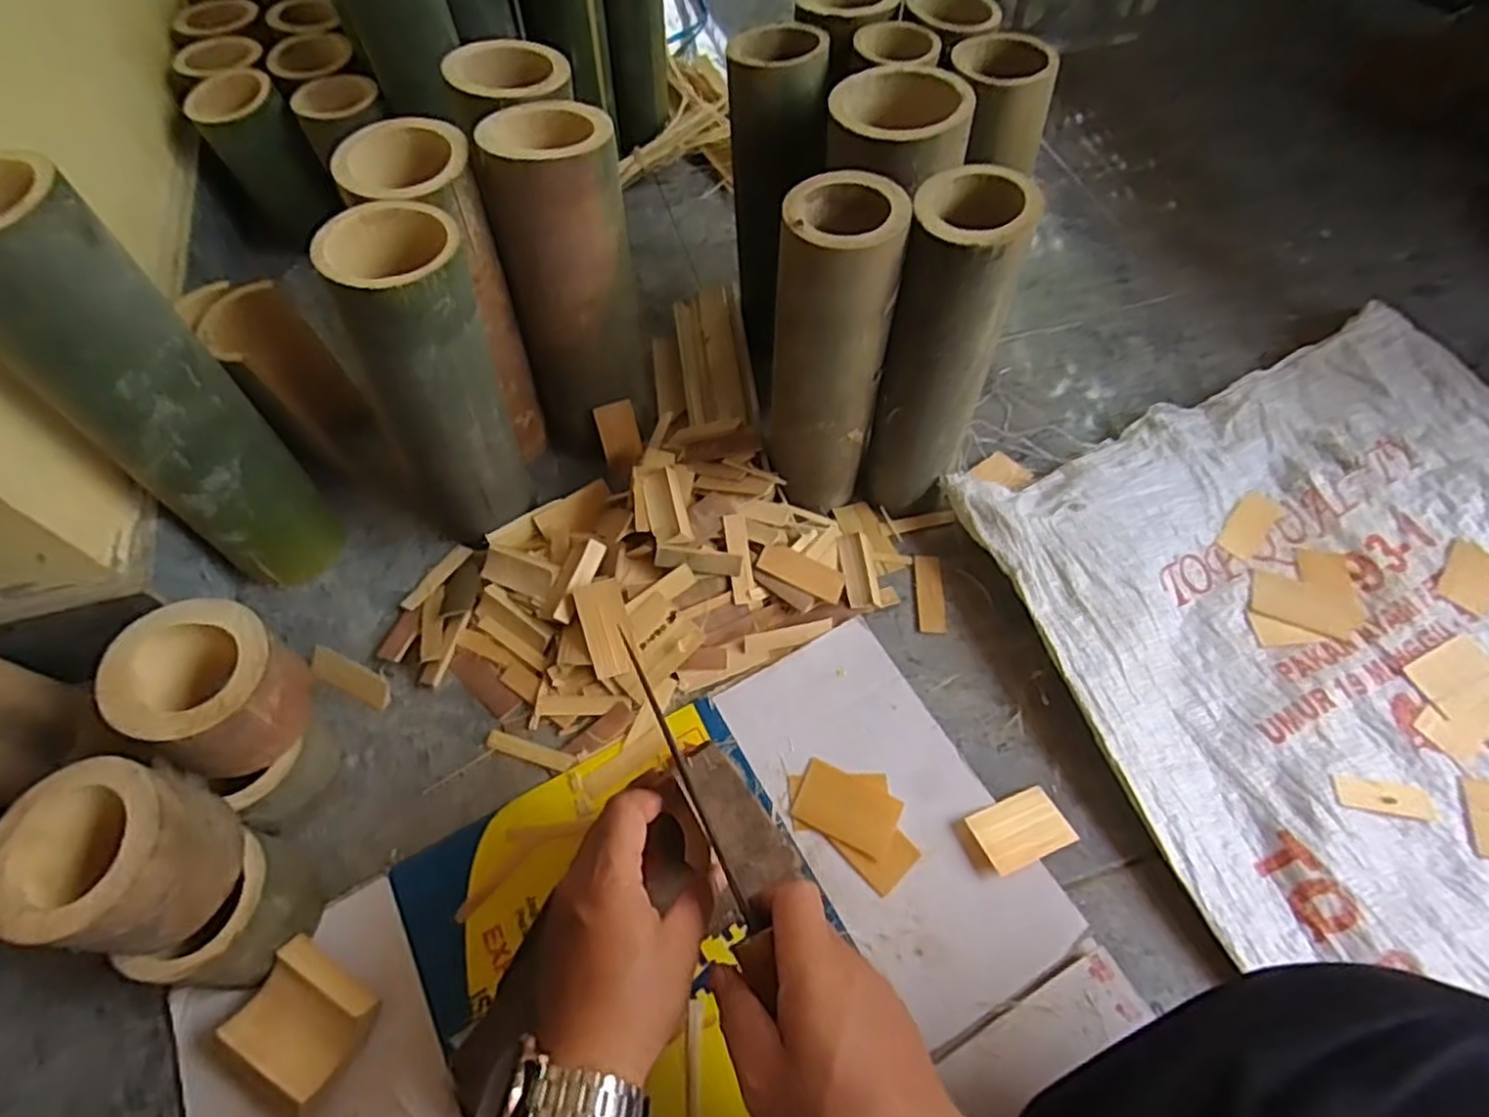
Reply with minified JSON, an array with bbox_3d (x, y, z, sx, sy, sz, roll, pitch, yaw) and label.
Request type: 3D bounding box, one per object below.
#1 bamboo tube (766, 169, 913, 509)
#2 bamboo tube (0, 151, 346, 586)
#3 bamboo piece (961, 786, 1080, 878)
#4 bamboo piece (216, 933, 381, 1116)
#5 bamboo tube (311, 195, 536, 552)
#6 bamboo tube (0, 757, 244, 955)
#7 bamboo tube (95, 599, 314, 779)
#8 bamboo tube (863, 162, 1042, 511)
[{"bbox_3d":[0.062,-0.146,0.559,0.081,0.253,0.072,5,58,4],"label":"bamboo tube"},{"bbox_3d":[-0.406,-0.104,0.519,0.085,0.314,0.088,31,64,18],"label":"bamboo tube"},{"bbox_3d":[0.195,0.190,0.521,0.072,0.004,0.043,-13,54,-24],"label":"bamboo piece"},{"bbox_3d":[-0.270,0.286,0.455,0.074,0.032,0.071,26,62,16],"label":"bamboo piece"},{"bbox_3d":[-0.219,-0.117,0.556,0.092,0.269,0.082,-18,60,-10],"label":"bamboo tube"},{"bbox_3d":[-0.352,0.166,0.418,0.092,0.077,0.088,0,60,0],"label":"bamboo tube"},{"bbox_3d":[-0.340,0.084,0.472,0.093,0.070,0.089,0,58,1],"label":"bamboo tube"},{"bbox_3d":[0.147,-0.145,0.573,0.076,0.271,0.088,12,59,8],"label":"bamboo tube"}]

